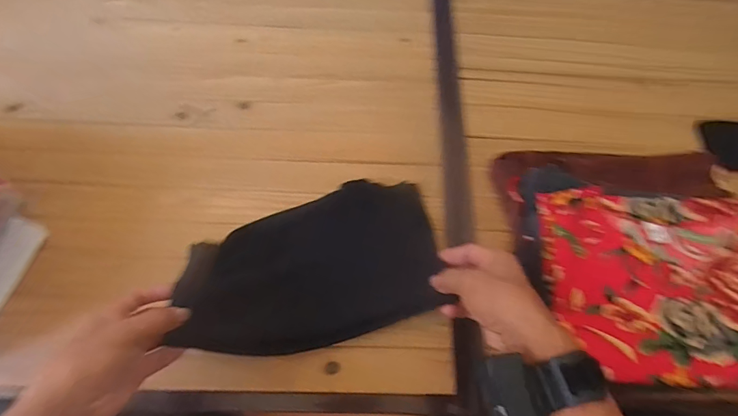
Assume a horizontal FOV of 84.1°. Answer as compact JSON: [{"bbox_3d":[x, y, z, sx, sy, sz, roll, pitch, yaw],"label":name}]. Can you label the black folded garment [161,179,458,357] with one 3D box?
[{"bbox_3d":[-0.059,0.066,0.482,0.291,0.073,0.179,-16,67,-10],"label":"black folded garment"}]

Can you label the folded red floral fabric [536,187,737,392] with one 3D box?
[{"bbox_3d":[0.359,0.083,0.443,0.308,0.041,0.206,2,65,-2],"label":"folded red floral fabric"}]

